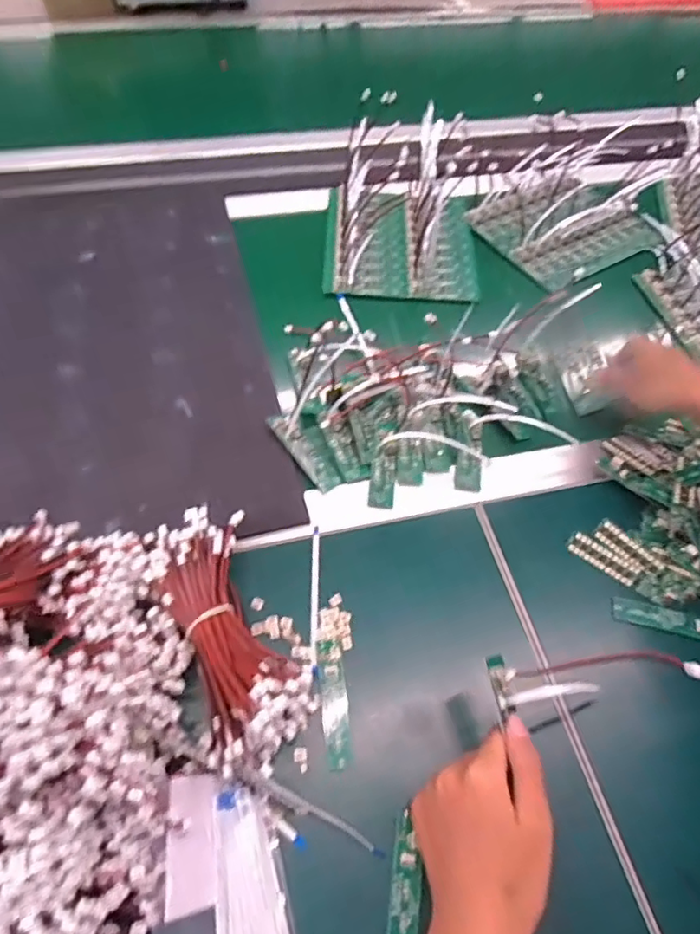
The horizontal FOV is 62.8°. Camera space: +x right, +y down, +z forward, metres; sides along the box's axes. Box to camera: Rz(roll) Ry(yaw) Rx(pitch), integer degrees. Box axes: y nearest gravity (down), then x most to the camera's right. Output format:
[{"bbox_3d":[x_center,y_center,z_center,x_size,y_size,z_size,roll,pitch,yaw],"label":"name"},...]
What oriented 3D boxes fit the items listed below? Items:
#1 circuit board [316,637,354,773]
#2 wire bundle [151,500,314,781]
[{"bbox_3d":[-0.011,0.160,0.394,0.019,0.007,0.084,-7,60,-8],"label":"circuit board"},{"bbox_3d":[-0.083,0.111,0.396,0.076,0.051,0.174,-19,59,-16],"label":"wire bundle"}]

